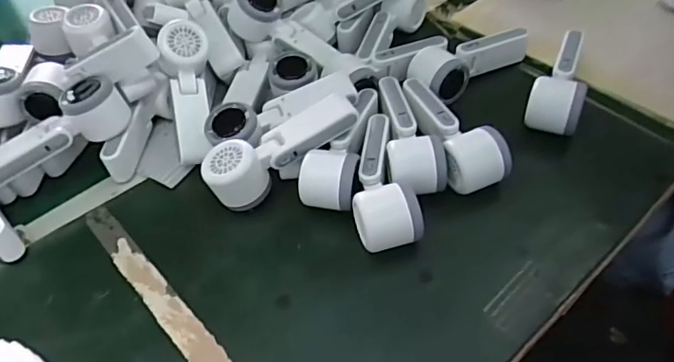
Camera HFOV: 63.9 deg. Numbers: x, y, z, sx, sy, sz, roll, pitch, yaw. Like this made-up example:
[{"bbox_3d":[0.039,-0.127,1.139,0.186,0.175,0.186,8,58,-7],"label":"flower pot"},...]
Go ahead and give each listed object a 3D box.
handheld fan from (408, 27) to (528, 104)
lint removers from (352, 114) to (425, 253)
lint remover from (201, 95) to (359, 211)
[{"bbox_3d":[0.161,-0.148,0.663,0.159,0.054,0.057,-31,52,-21],"label":"handheld fan"},{"bbox_3d":[0.039,-0.003,0.546,0.059,0.051,0.163,-10,47,-2],"label":"lint removers"},{"bbox_3d":[-0.056,-0.026,0.569,0.161,0.066,0.059,-22,49,-13],"label":"lint remover"}]

